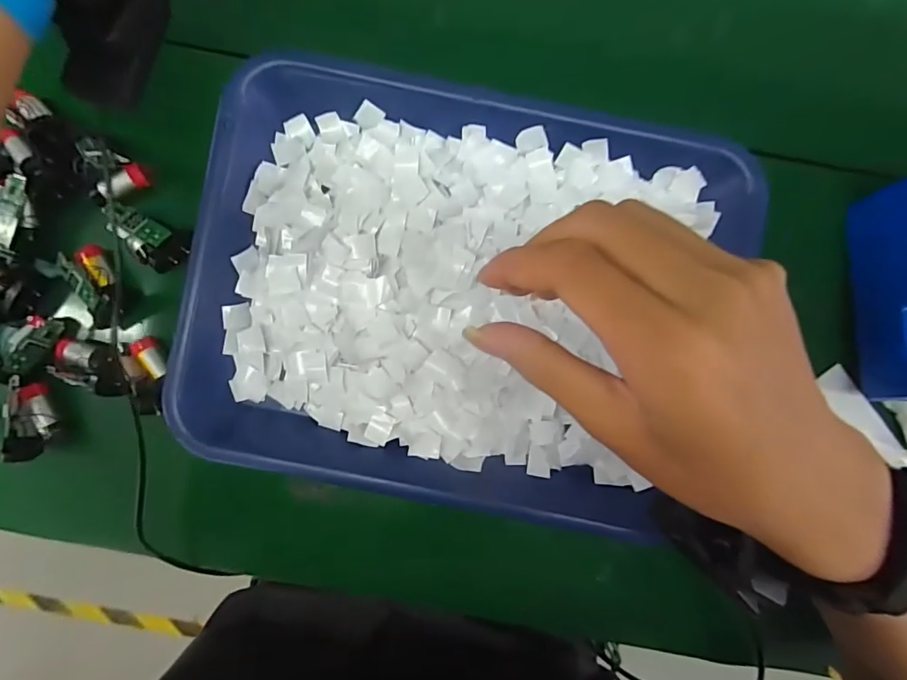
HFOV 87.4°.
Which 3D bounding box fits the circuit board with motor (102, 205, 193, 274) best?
[{"bbox_3d":[-0.196,-0.064,0.303,0.054,0.014,0.029,22,91,0],"label":"circuit board with motor"}]

